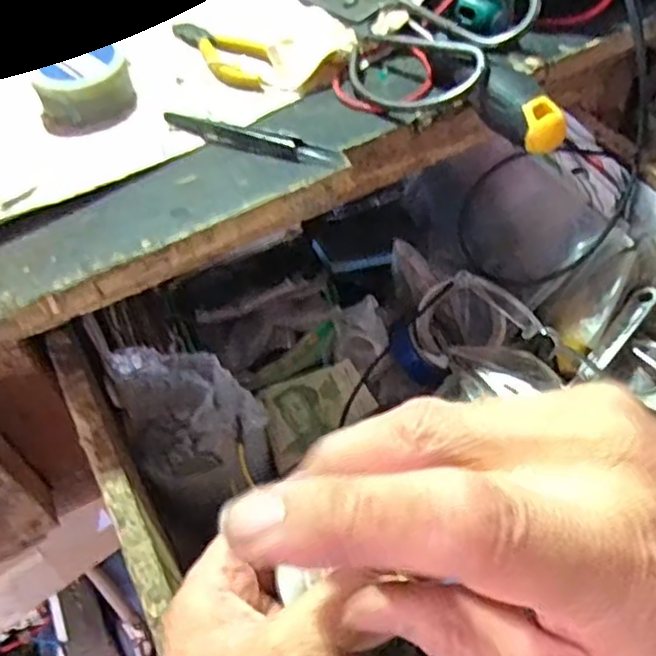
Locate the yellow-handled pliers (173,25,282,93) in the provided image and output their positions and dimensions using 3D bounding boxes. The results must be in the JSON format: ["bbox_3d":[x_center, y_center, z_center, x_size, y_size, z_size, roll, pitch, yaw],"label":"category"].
[{"bbox_3d":[-0.066,-0.174,0.424,0.034,0.010,0.096,-36,57,-22],"label":"yellow-handled pliers"}]

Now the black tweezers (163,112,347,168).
[{"bbox_3d":[-0.040,-0.099,0.360,0.102,0.009,0.016,17,55,17],"label":"black tweezers"}]

